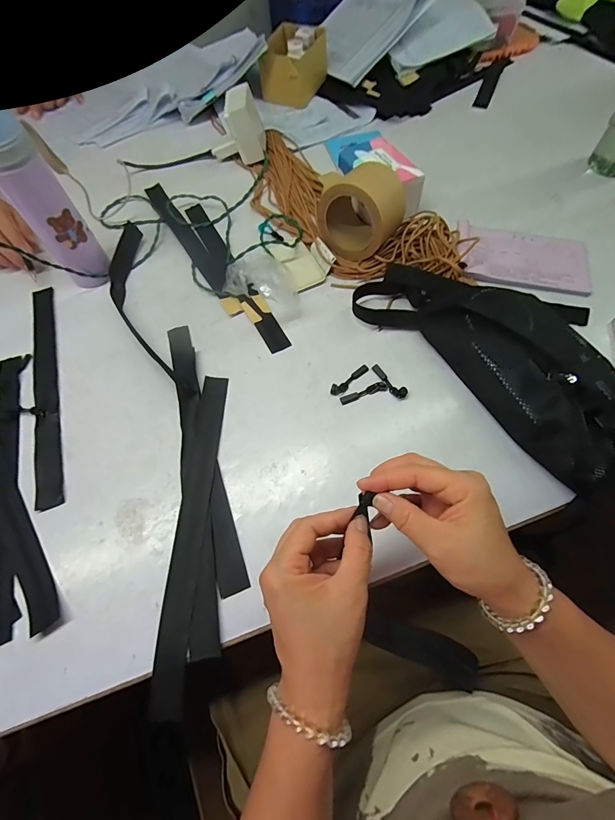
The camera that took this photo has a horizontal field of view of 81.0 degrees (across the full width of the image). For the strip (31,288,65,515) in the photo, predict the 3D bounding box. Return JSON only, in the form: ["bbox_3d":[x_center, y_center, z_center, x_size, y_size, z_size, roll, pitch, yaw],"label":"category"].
[{"bbox_3d":[-0.350,-0.037,0.482,0.034,0.004,0.349,-20,65,-7],"label":"strip"}]

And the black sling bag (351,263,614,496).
[{"bbox_3d":[0.233,-0.080,0.438,0.156,0.075,0.367,-38,68,-15],"label":"black sling bag"}]

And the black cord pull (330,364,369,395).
[{"bbox_3d":[0.055,-0.039,0.465,0.061,0.006,0.013,-34,67,-13],"label":"black cord pull"}]

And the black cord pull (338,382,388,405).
[{"bbox_3d":[0.071,-0.022,0.456,0.062,0.004,0.012,-20,65,-7],"label":"black cord pull"}]

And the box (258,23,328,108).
[{"bbox_3d":[-0.030,-0.717,0.754,0.112,0.081,0.140,21,67,12],"label":"box"}]

